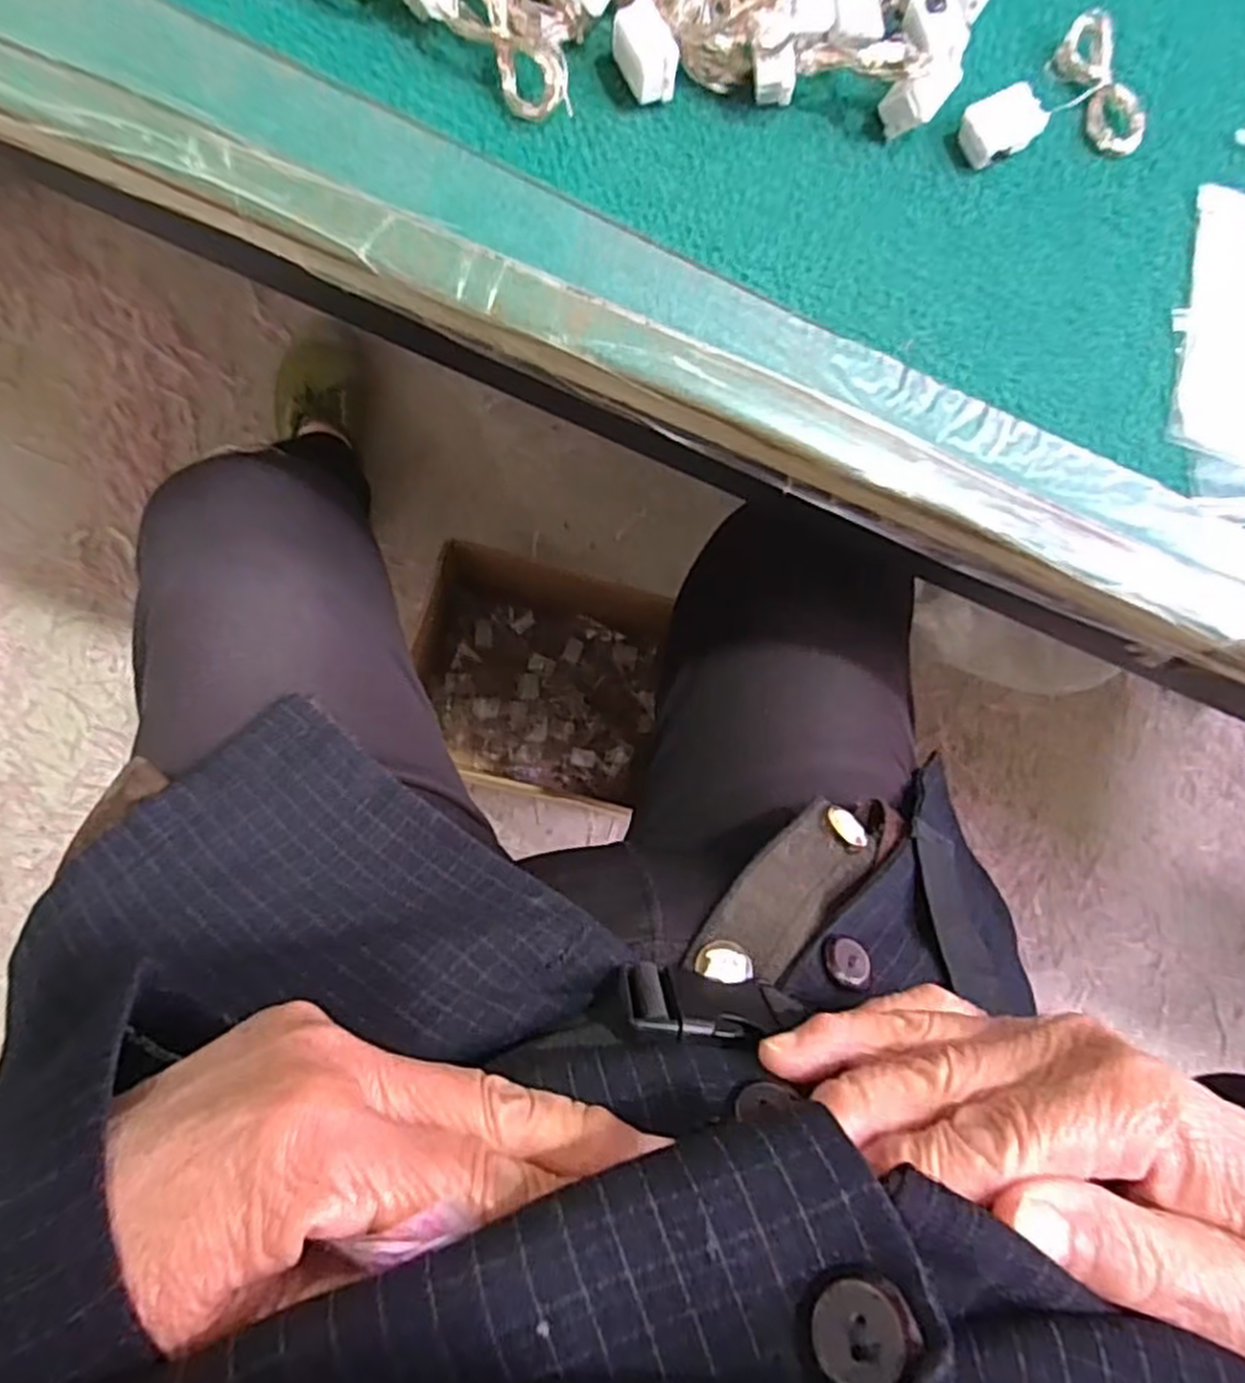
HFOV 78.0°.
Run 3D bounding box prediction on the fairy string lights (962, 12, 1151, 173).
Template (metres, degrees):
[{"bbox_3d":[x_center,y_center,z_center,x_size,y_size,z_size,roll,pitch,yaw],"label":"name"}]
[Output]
[{"bbox_3d":[0.173,-0.225,0.301,0.079,0.016,0.050,-42,92,-9],"label":"fairy string lights"}]

